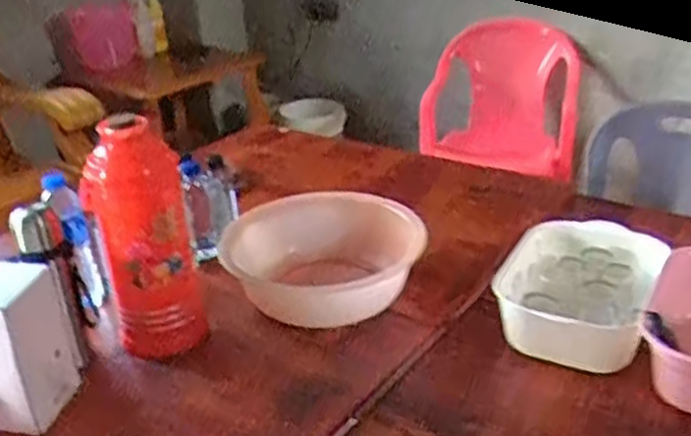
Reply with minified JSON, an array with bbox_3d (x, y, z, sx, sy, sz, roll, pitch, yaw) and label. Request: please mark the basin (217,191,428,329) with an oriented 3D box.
[{"bbox_3d":[-0.047,0.067,1.198,0.320,0.123,0.249,5,29,15],"label":"basin"}]

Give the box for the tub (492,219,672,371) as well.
[{"bbox_3d":[0.337,0.102,1.110,0.231,0.091,0.244,9,31,22],"label":"tub"}]

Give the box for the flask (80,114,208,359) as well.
[{"bbox_3d":[-0.295,0.029,1.093,0.135,0.343,0.137,-14,30,-20],"label":"flask"}]

